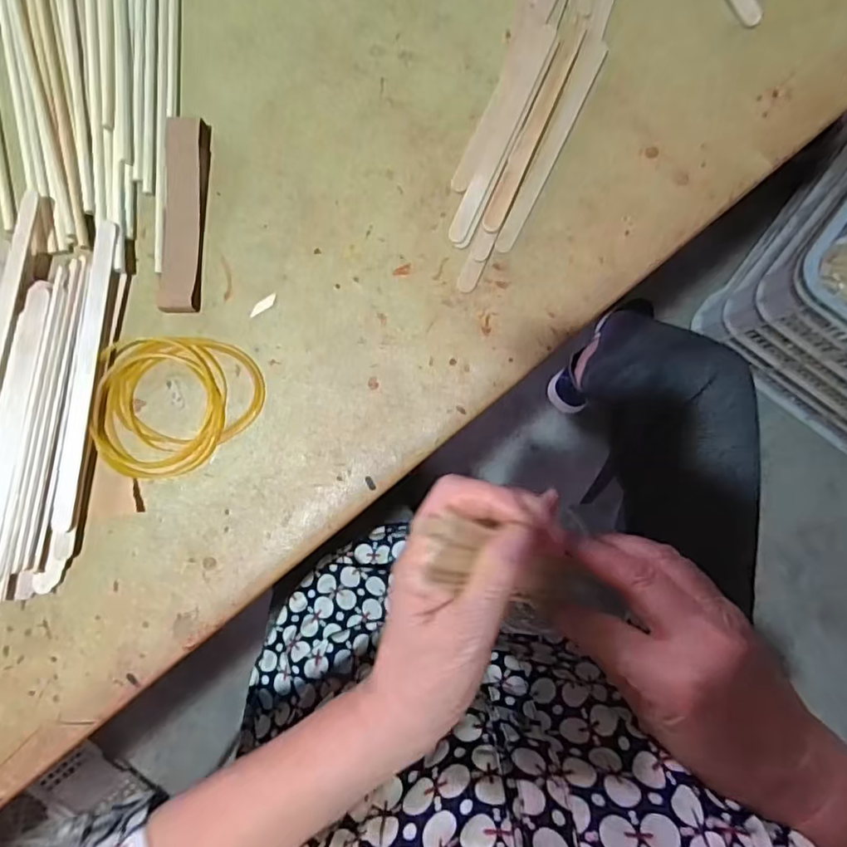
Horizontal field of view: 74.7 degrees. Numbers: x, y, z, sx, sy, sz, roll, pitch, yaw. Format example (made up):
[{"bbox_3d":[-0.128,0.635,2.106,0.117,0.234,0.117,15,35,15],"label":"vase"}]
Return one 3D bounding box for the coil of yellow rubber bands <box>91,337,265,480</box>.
[{"bbox_3d":[-0.126,-0.009,0.285,0.084,0.006,0.071,0,85,2],"label":"coil of yellow rubber bands"}]

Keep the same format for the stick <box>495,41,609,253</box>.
[{"bbox_3d":[0.066,-0.145,0.287,0.011,0.004,0.122,25,86,4],"label":"stick"}]

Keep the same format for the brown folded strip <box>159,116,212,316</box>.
[{"bbox_3d":[-0.126,-0.108,0.290,0.022,0.014,0.099,2,85,2],"label":"brown folded strip"}]

